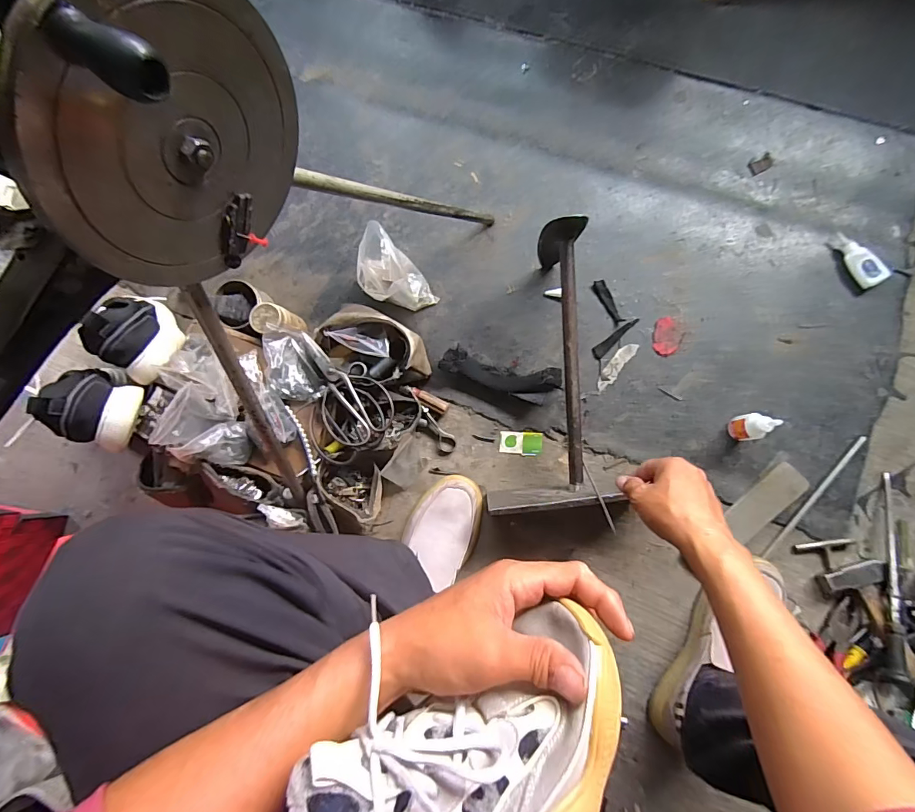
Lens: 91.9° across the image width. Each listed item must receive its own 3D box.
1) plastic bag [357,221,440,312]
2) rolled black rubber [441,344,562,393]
[{"bbox_3d":[-0.102,-0.195,0.666,0.086,0.090,0.121,-35,85,2],"label":"plastic bag"},{"bbox_3d":[0.064,-0.050,0.669,0.179,0.034,0.050,14,85,6],"label":"rolled black rubber"}]

